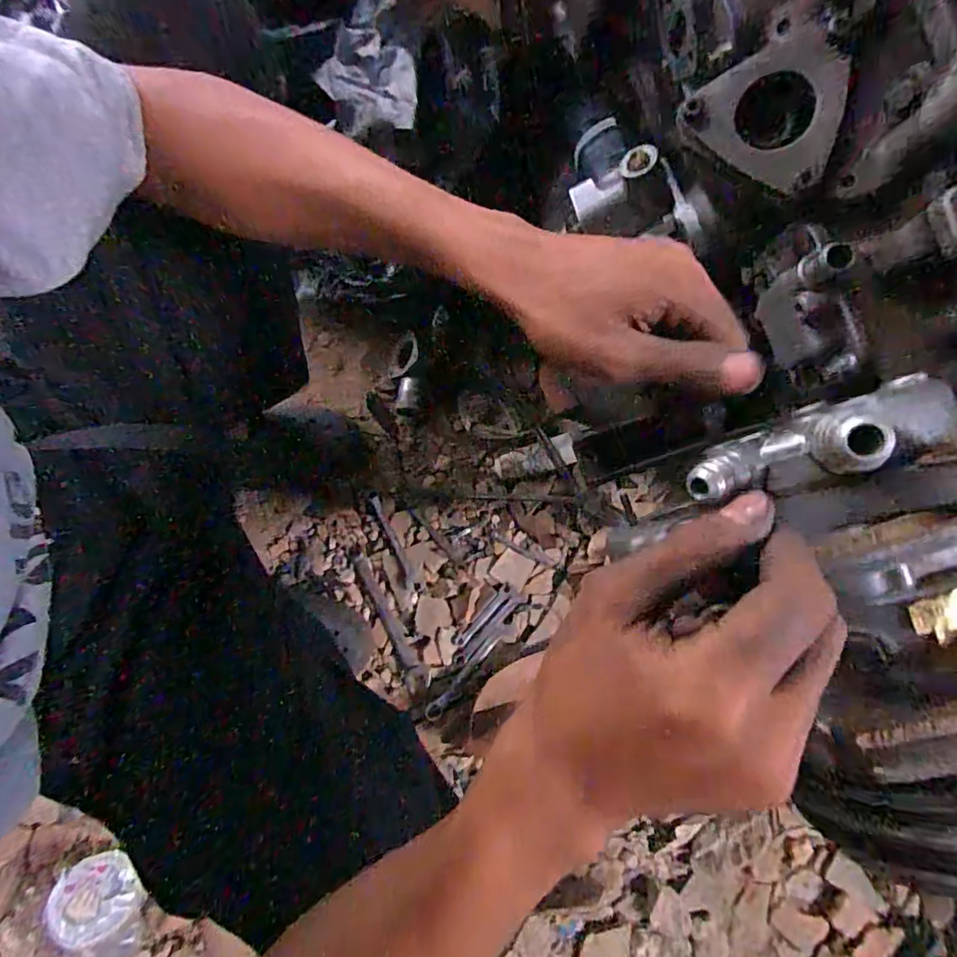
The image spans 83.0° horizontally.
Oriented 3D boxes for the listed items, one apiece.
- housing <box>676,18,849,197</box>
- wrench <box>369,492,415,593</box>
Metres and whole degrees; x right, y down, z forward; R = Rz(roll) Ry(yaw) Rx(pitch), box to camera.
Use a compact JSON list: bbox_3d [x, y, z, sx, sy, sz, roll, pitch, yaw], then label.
[{"bbox_3d":[0.192,-0.232,0.350,0.084,0.017,0.092,-40,90,25],"label":"housing"},{"bbox_3d":[-0.117,0.085,0.741,0.021,0.004,0.144,-21,78,-6],"label":"wrench"}]

